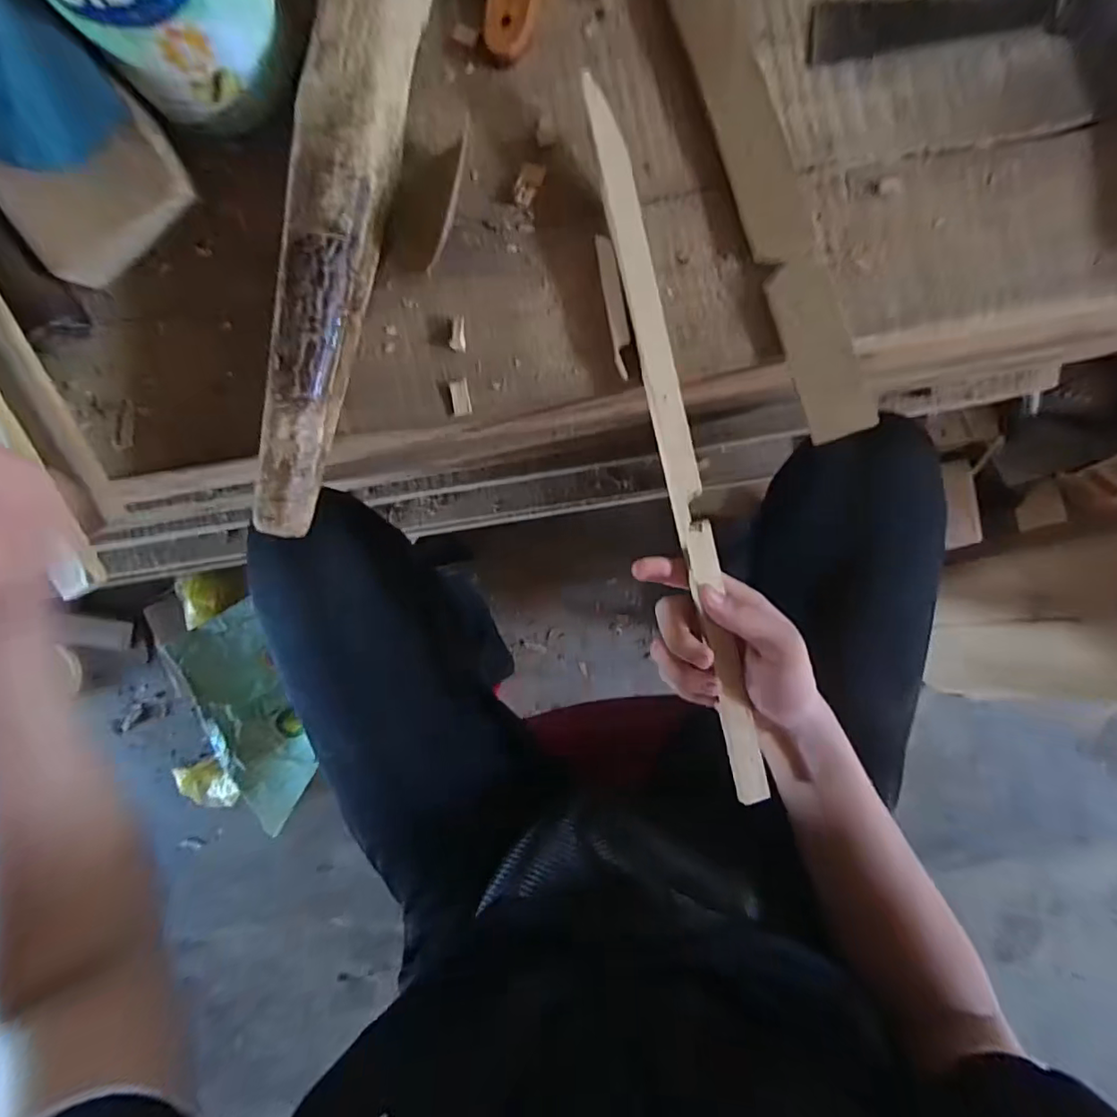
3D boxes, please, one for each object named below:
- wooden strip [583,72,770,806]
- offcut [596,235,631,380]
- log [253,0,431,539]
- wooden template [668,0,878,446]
[{"bbox_3d":[0.076,-0.052,0.335,0.022,0.015,0.421,-14,97,3],"label":"wooden strip"},{"bbox_3d":[0.034,-0.149,0.327,0.012,0.004,0.081,-9,95,23],"label":"offcut"},{"bbox_3d":[-0.122,-0.197,0.311,0.042,0.049,0.367,13,94,2],"label":"log"},{"bbox_3d":[0.110,-0.249,0.321,0.040,0.006,0.370,-18,92,3],"label":"wooden template"}]

